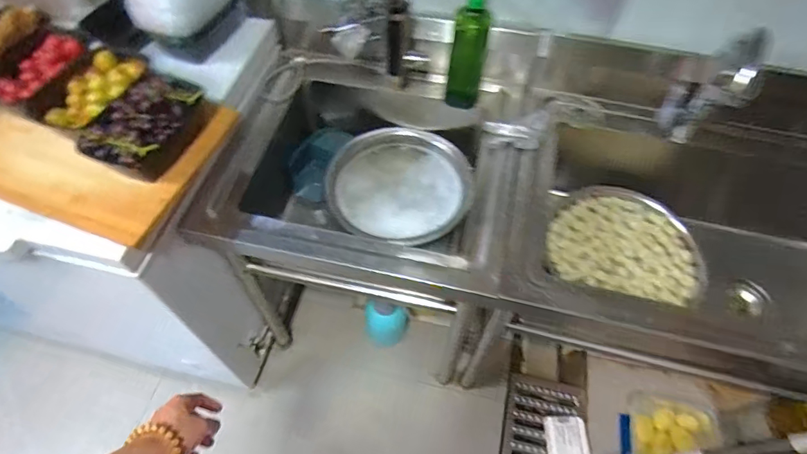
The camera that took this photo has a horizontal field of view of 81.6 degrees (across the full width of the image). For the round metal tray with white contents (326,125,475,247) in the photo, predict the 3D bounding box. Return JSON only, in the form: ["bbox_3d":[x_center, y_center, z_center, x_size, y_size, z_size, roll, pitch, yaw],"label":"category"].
[{"bbox_3d":[-0.010,-0.100,1.122,0.332,0.078,0.297,16,57,10],"label":"round metal tray with white contents"}]

